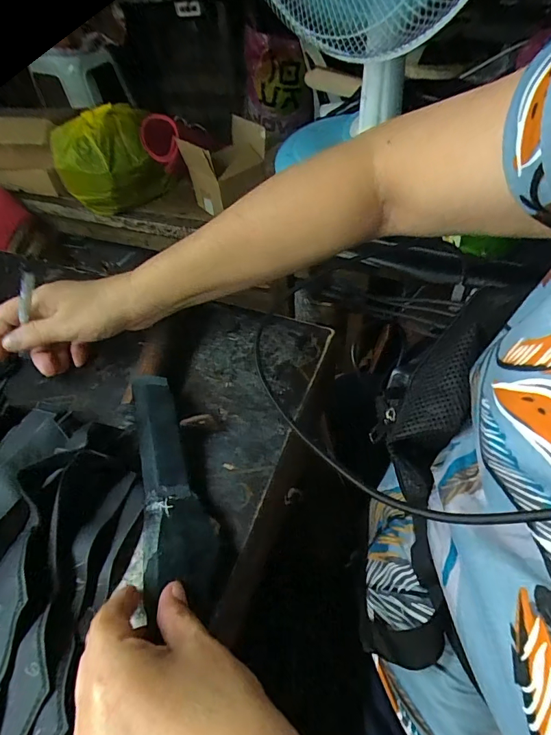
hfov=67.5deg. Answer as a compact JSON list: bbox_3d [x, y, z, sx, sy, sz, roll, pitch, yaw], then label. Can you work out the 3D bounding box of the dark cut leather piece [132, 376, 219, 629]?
[{"bbox_3d":[-0.077,0.077,0.295,0.046,0.022,0.173,-16,57,-7],"label":"dark cut leather piece"}]

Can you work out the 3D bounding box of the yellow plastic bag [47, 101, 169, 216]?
[{"bbox_3d":[-0.405,-0.500,1.020,0.243,0.207,0.148,-22,53,-12],"label":"yellow plastic bag"}]

